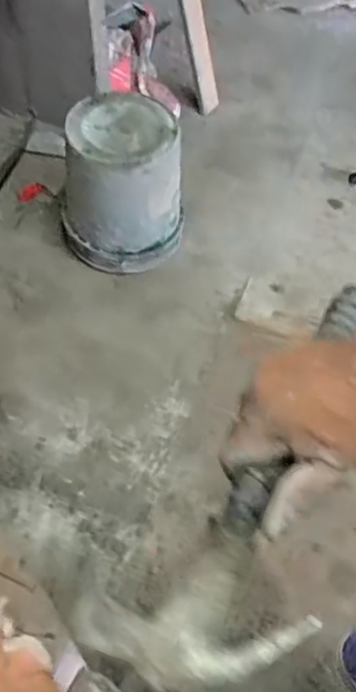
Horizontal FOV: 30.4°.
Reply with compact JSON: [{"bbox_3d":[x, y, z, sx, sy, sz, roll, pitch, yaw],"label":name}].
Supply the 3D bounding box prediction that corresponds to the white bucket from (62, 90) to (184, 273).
[{"bbox_3d":[-0.140,-0.386,1.574,0.301,0.328,0.278,-2,57,4],"label":"white bucket"}]

